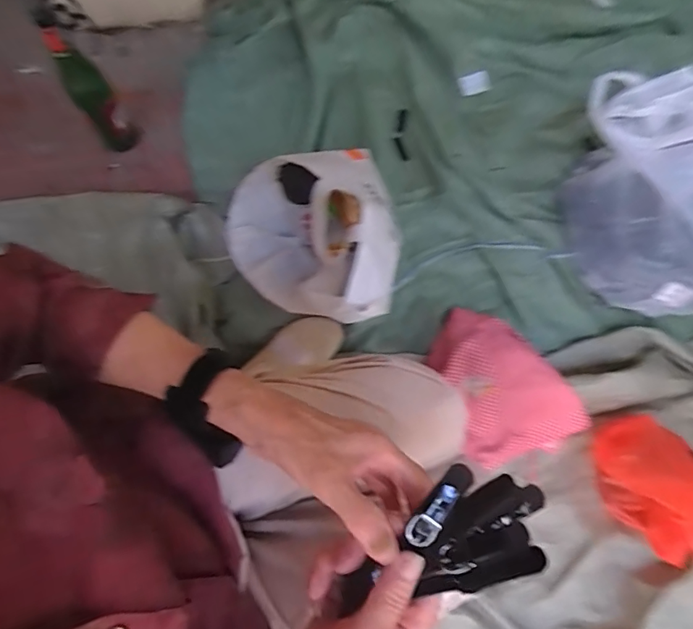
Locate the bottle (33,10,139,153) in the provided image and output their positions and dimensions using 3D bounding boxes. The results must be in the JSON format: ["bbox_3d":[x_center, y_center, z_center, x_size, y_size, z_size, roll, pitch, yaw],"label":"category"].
[{"bbox_3d":[-0.435,-0.373,0.786,0.072,0.280,0.057,-33,80,-11],"label":"bottle"}]

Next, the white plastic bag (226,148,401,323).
[{"bbox_3d":[-0.046,-0.122,0.768,0.281,0.254,0.277,-23,77,-7],"label":"white plastic bag"}]

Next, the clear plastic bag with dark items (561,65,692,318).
[{"bbox_3d":[0.581,-0.229,0.845,0.314,0.171,0.450,-24,77,-7],"label":"clear plastic bag with dark items"}]

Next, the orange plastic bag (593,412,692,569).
[{"bbox_3d":[0.494,0.288,0.735,0.117,0.153,0.237,-4,76,-2],"label":"orange plastic bag"}]

